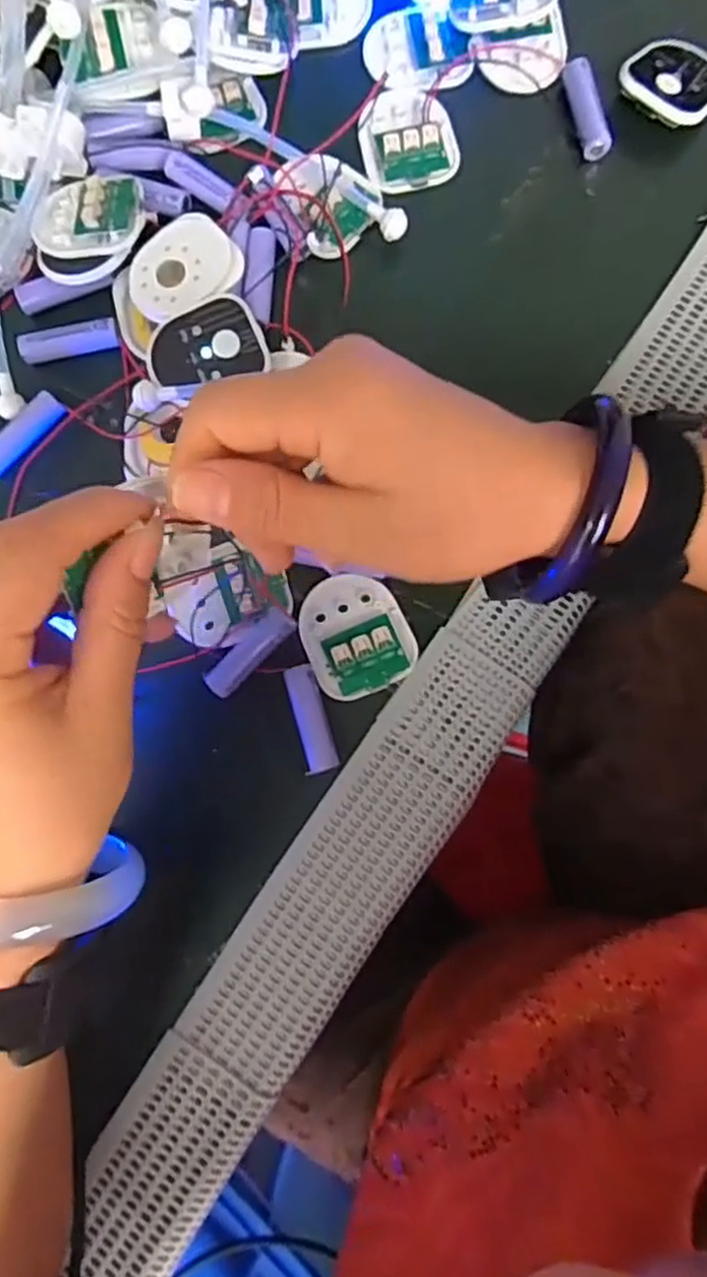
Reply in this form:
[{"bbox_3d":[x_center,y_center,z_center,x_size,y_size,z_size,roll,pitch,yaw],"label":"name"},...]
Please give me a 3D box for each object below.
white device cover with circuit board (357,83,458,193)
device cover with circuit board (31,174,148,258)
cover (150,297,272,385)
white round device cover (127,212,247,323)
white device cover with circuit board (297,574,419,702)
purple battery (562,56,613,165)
[{"bbox_3d":[0.028,-0.269,0.381,0.049,0.007,0.060,-15,80,1],"label":"white device cover with circuit board"},{"bbox_3d":[-0.135,-0.215,0.362,0.051,0.011,0.042,6,81,4],"label":"device cover with circuit board"},{"bbox_3d":[-0.074,-0.148,0.359,0.058,0.011,0.040,-14,80,1],"label":"cover"},{"bbox_3d":[-0.086,-0.189,0.360,0.057,0.004,0.046,-19,80,0],"label":"white round device cover"},{"bbox_3d":[0.000,-0.003,0.340,0.049,0.009,0.058,-27,80,-1],"label":"white device cover with circuit board"},{"bbox_3d":[0.125,-0.283,0.382,0.013,0.015,0.053,-12,80,2],"label":"purple battery"}]

